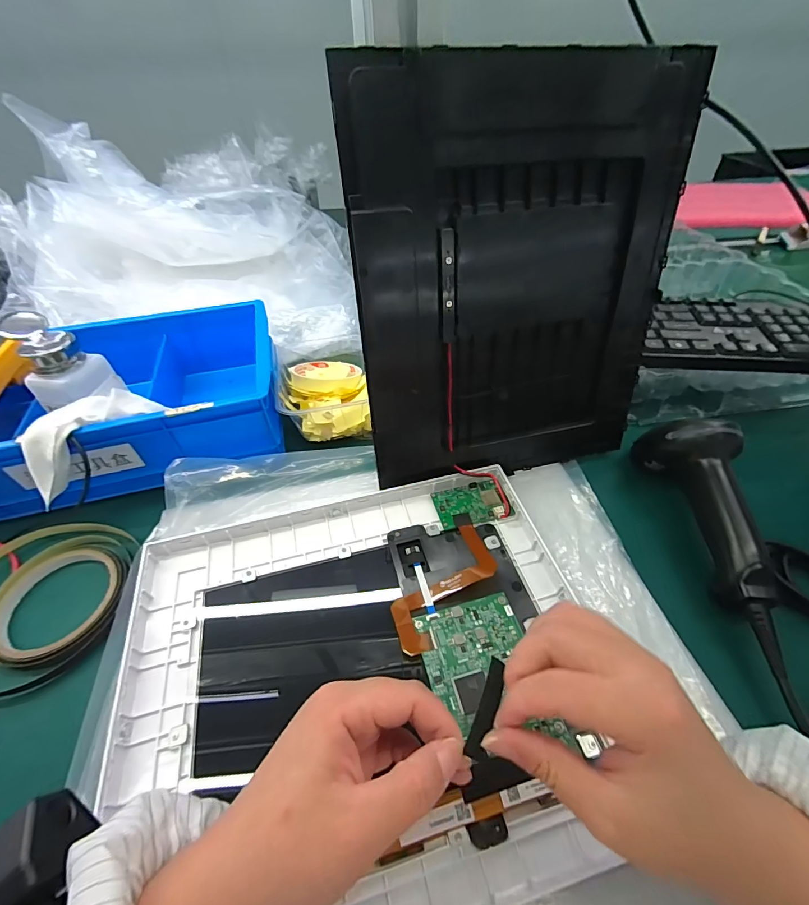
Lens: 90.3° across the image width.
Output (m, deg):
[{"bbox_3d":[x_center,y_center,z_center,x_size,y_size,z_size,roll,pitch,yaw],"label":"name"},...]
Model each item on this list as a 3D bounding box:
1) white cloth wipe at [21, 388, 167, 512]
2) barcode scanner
[{"bbox_3d":[-0.269,-0.016,0.335,0.034,0.047,0.115,36,74,30],"label":"white cloth wipe"},{"bbox_3d":[0.256,0.037,0.327,0.056,0.060,0.165,-3,47,0],"label":"barcode scanner"}]

